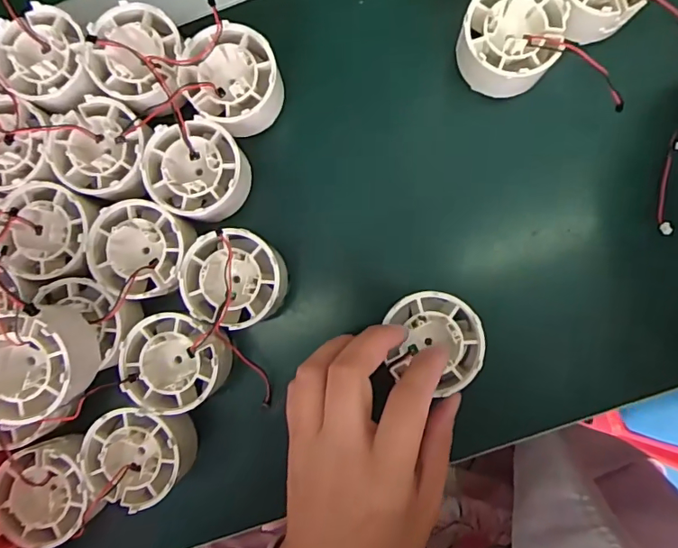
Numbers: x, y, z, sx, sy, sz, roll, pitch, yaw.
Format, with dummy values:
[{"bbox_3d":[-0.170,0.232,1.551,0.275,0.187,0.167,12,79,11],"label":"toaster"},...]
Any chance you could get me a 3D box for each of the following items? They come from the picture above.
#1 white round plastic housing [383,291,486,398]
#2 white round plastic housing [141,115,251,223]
[{"bbox_3d":[0.049,0.033,0.263,0.051,0.018,0.046,27,89,4],"label":"white round plastic housing"},{"bbox_3d":[-0.078,-0.056,0.282,0.050,0.033,0.051,0,88,3],"label":"white round plastic housing"}]

